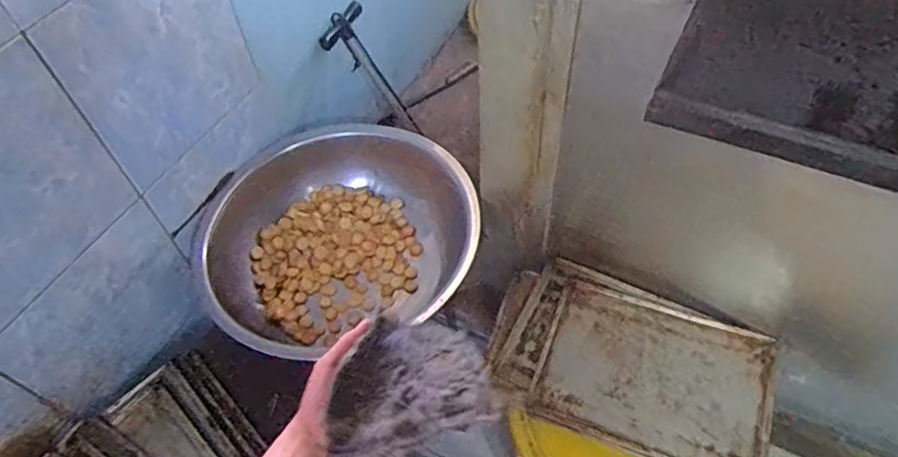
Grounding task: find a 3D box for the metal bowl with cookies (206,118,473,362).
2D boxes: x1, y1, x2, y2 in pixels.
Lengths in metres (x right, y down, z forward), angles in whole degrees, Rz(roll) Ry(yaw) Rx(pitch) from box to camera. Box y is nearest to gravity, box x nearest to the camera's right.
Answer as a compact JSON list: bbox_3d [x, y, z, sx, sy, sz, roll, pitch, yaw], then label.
[{"bbox_3d":[-0.264,0.026,1.468,0.651,0.222,0.575,-7,54,-2],"label":"metal bowl with cookies"}]

